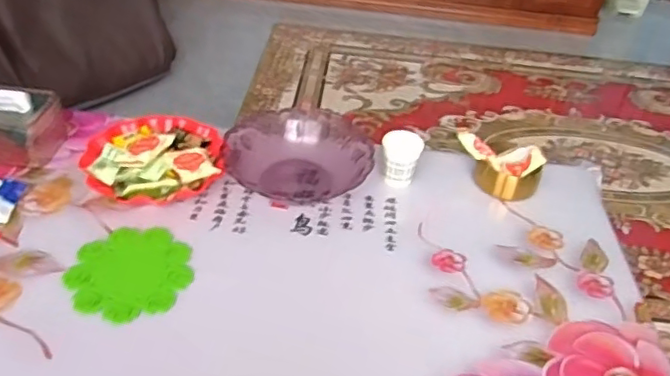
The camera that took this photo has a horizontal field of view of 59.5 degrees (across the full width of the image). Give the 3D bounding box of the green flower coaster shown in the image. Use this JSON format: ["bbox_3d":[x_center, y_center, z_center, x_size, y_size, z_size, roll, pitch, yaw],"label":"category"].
[{"bbox_3d":[-0.294,0.119,0.846,0.168,0.010,0.165,-17,44,-32],"label":"green flower coaster"}]

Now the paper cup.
[{"bbox_3d":[0.114,-0.051,1.026,0.070,0.078,0.063,13,43,8],"label":"paper cup"}]

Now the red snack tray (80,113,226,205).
[{"bbox_3d":[-0.308,-0.061,1.003,0.219,0.051,0.225,35,50,29],"label":"red snack tray"}]

